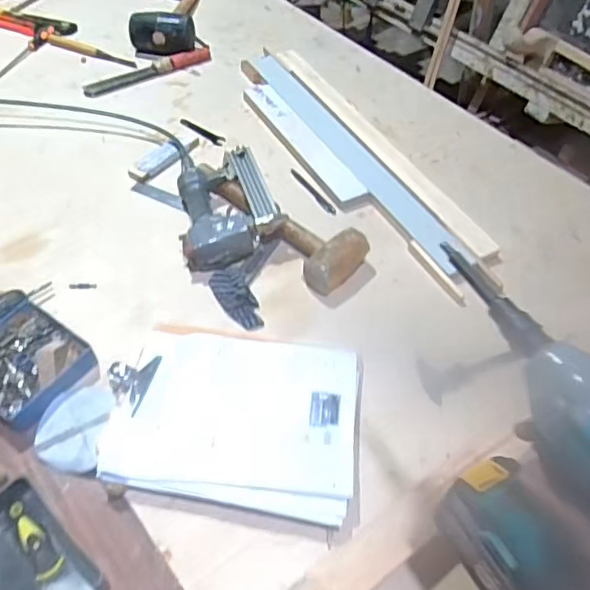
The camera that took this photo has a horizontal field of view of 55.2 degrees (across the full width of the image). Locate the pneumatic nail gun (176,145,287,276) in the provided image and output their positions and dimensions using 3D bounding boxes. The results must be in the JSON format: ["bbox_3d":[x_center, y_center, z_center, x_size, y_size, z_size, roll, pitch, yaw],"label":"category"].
[{"bbox_3d":[-0.114,-0.144,0.922,0.159,0.053,0.221,-10,53,-13],"label":"pneumatic nail gun"}]

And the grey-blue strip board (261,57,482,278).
[{"bbox_3d":[0.097,-0.278,1.059,0.063,0.031,0.658,-23,57,-22],"label":"grey-blue strip board"}]

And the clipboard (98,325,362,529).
[{"bbox_3d":[-0.075,0.148,0.724,0.305,0.031,0.234,9,51,2],"label":"clipboard"}]

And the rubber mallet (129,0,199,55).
[{"bbox_3d":[-0.294,-0.661,1.299,0.135,0.072,0.300,-1,51,-6],"label":"rubber mallet"}]

